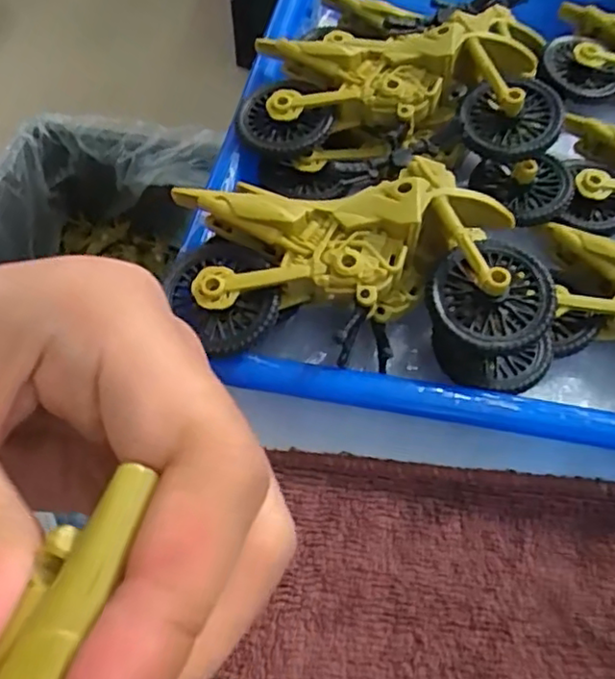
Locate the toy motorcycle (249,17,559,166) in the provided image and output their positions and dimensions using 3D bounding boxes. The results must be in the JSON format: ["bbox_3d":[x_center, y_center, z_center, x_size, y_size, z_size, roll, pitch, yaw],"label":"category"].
[{"bbox_3d":[0.034,-0.093,0.248,0.113,0.032,0.052,5,58,2],"label":"toy motorcycle"}]

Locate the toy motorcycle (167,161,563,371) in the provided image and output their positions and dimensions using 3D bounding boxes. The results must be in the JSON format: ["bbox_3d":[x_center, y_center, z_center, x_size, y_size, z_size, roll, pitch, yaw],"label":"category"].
[{"bbox_3d":[0.015,-0.022,0.205,0.114,0.032,0.057,1,58,0],"label":"toy motorcycle"}]

